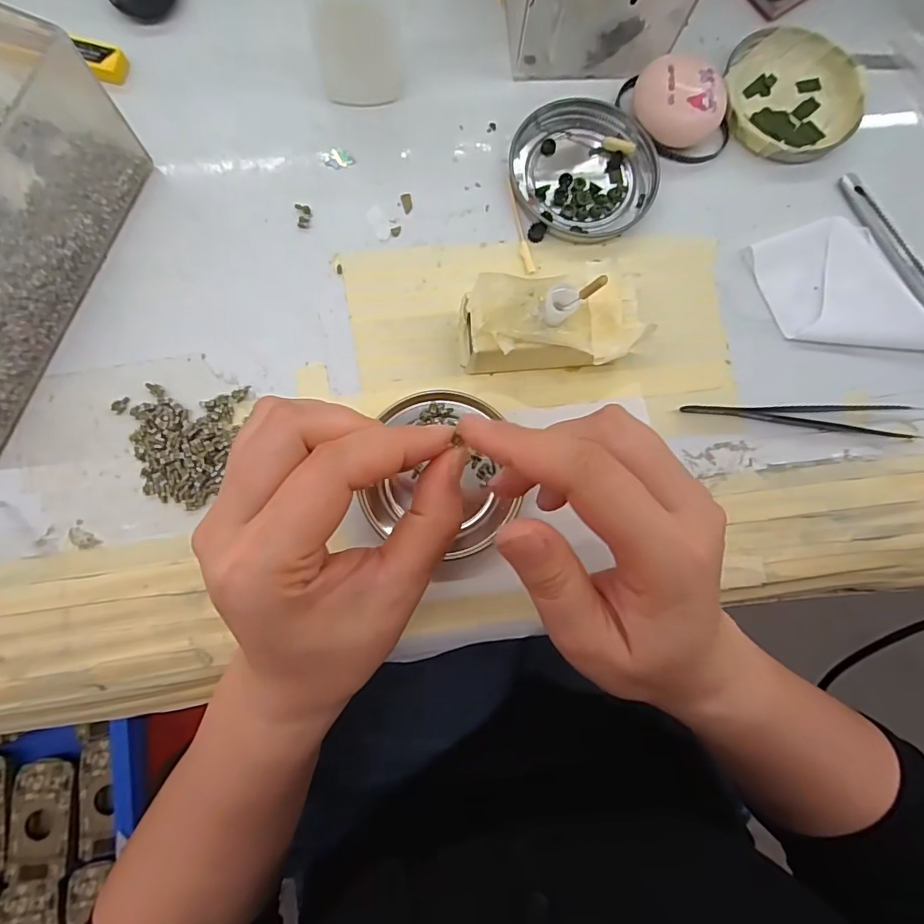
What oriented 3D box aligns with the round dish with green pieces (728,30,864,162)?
[{"bbox_3d":[0.187,-0.208,0.290,0.075,0.010,0.080,0,83,-3],"label":"round dish with green pieces"}]

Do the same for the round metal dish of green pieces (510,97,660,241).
[{"bbox_3d":[0.066,-0.159,0.278,0.076,0.009,0.076,0,83,-3],"label":"round metal dish of green pieces"}]

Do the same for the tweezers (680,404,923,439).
[{"bbox_3d":[0.176,-0.027,0.266,0.125,0.005,0.018,6,83,-2],"label":"tweezers"}]

